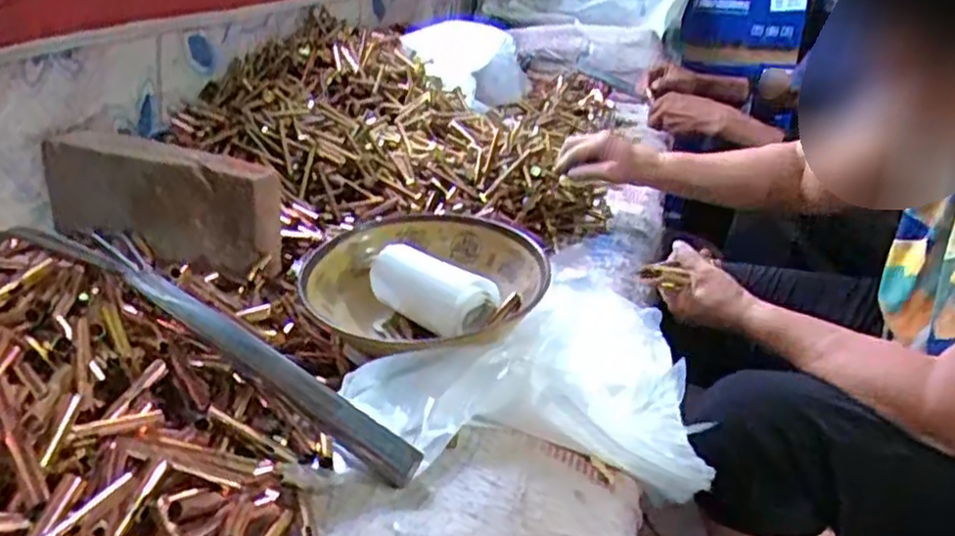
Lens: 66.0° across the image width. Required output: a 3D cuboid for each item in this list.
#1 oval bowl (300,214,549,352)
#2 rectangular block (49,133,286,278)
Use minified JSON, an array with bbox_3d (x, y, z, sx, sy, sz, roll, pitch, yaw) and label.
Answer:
[{"bbox_3d":[-0.042,0.020,0.607,0.191,0.072,0.175,22,30,34],"label":"oval bowl"},{"bbox_3d":[-0.311,-0.067,0.729,0.244,0.107,0.054,11,26,15],"label":"rectangular block"}]

